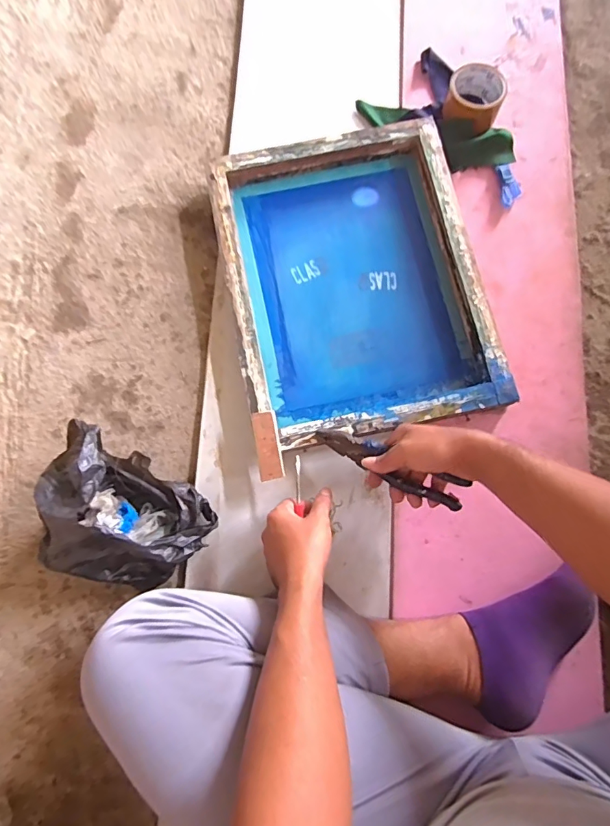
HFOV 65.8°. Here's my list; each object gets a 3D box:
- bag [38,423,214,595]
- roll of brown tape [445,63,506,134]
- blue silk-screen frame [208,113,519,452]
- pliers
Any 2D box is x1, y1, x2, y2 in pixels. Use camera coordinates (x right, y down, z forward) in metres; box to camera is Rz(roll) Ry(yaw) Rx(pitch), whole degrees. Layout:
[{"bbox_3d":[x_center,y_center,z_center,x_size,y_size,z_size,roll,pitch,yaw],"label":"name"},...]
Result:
[{"bbox_3d":[-0.236,0.134,0.596,0.203,0.138,0.152,32,81,6],"label":"bag"},{"bbox_3d":[0.269,-0.498,0.754,0.089,0.047,0.088,25,80,4],"label":"roll of brown tape"},{"bbox_3d":[0.069,-0.194,0.695,0.353,0.046,0.452,-11,79,-2],"label":"blue silk-screen frame"},{"bbox_3d":[0.104,0.062,0.582,0.191,0.023,0.036,25,80,15],"label":"pliers"}]

